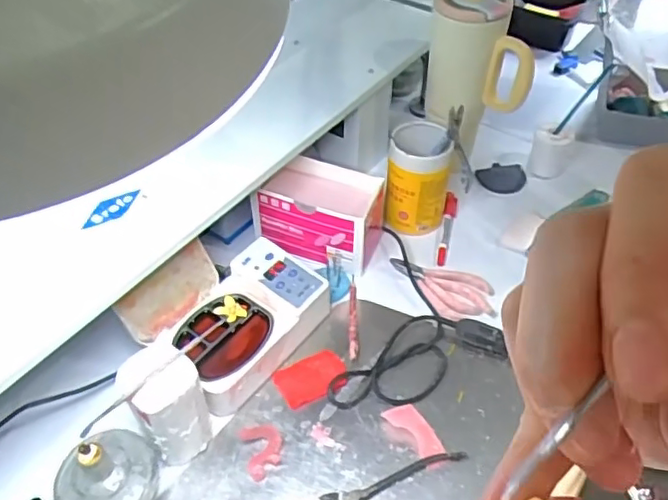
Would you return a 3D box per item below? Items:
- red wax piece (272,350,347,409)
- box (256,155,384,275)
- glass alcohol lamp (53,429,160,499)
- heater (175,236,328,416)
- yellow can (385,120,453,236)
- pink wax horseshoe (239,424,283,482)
[{"bbox_3d":[-0.025,0.143,0.682,0.078,0.005,0.050,-22,50,-18],"label":"red wax piece"},{"bbox_3d":[-0.016,-0.051,0.784,0.142,0.095,0.091,16,49,15],"label":"box"},{"bbox_3d":[-0.211,0.208,0.550,0.083,0.101,0.082,-1,47,1],"label":"glass alcohol lamp"},{"bbox_3d":[-0.099,0.085,0.690,0.115,0.062,0.187,27,53,24],"label":"heater"},{"bbox_3d":[0.112,-0.095,0.807,0.080,0.124,0.085,8,48,9],"label":"yellow can"},{"bbox_3d":[-0.072,0.203,0.614,0.040,0.006,0.059,-14,48,-11],"label":"pink wax horseshoe"}]

